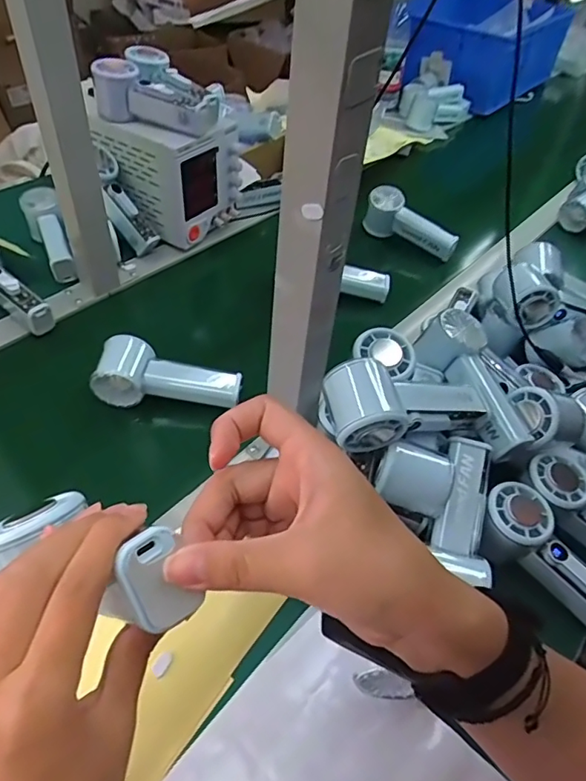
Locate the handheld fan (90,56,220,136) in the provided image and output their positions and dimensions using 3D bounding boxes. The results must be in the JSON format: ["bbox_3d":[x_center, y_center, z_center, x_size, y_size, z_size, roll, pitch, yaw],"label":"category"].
[{"bbox_3d":[-0.178,-0.375,0.669,0.163,0.055,0.052,16,48,8],"label":"handheld fan"}]

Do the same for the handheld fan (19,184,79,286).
[{"bbox_3d":[-0.333,-0.217,0.713,0.042,0.047,0.162,-21,66,-23],"label":"handheld fan"}]

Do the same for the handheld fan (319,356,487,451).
[{"bbox_3d":[0.096,0.012,0.452,0.149,0.063,0.064,-5,47,-31],"label":"handheld fan"}]

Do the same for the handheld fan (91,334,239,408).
[{"bbox_3d":[-0.132,-0.014,0.562,0.150,0.045,0.055,9,48,2],"label":"handheld fan"}]

